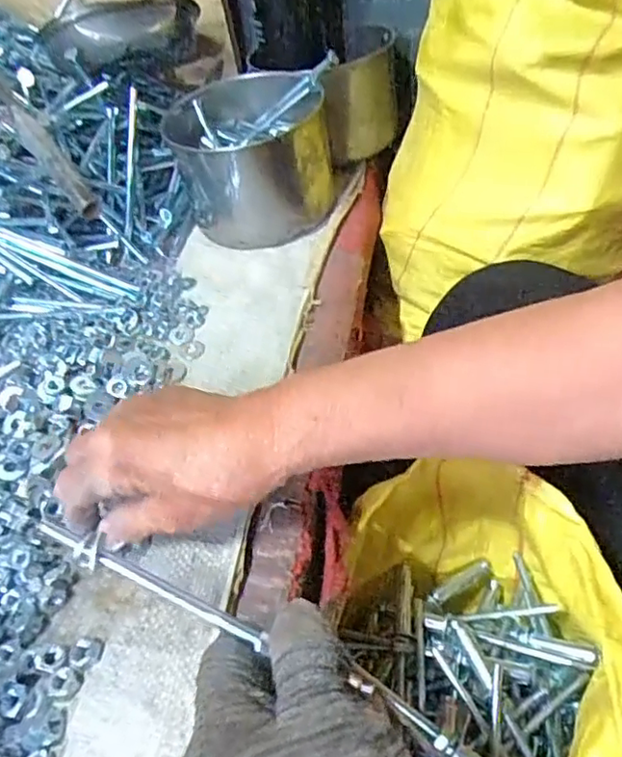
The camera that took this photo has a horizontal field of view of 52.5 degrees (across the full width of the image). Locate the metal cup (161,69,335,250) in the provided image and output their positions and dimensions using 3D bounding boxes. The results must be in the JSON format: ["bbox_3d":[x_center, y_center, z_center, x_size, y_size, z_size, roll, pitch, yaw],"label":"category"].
[{"bbox_3d":[-0.051,-0.187,0.539,0.119,0.107,0.116,-6,44,6],"label":"metal cup"}]

